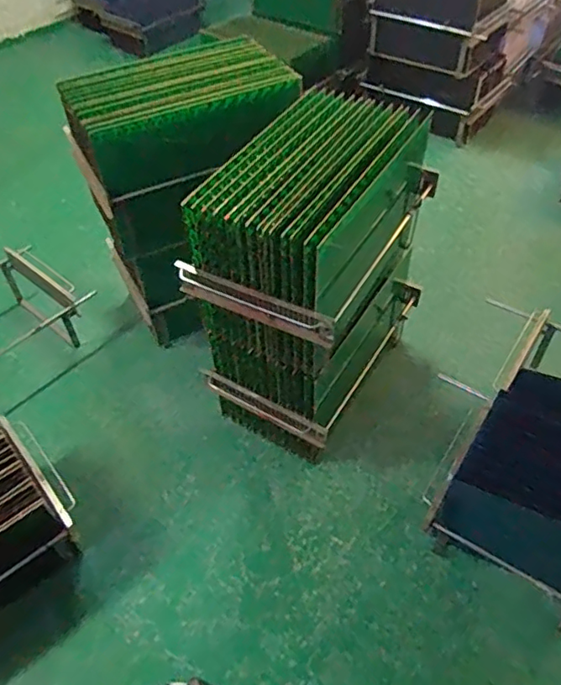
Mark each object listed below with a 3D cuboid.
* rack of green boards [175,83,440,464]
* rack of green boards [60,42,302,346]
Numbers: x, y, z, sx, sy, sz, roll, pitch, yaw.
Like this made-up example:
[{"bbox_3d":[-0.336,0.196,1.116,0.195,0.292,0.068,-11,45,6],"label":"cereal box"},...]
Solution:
[{"bbox_3d":[0.104,-0.150,1.574,0.378,0.811,0.634,25,54,22],"label":"rack of green boards"},{"bbox_3d":[-0.257,-0.477,1.767,0.621,0.822,0.365,-23,51,-17],"label":"rack of green boards"}]

